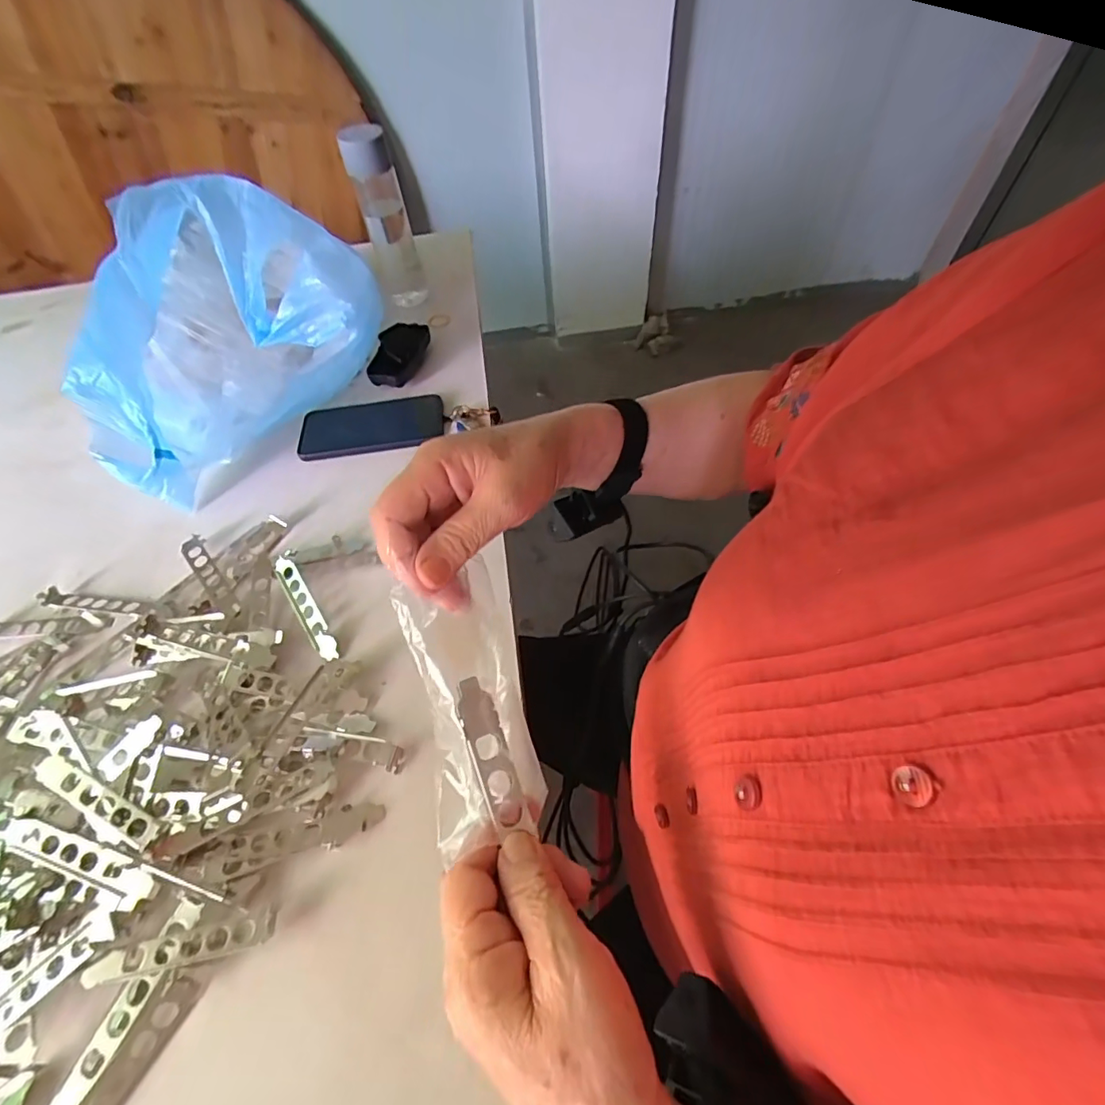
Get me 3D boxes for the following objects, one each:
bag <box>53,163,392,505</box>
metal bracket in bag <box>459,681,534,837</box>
[{"bbox_3d":[-0.370,-0.266,0.569,0.346,0.203,0.269,-36,61,-19],"label":"bag"},{"bbox_3d":[-0.031,0.101,0.255,0.018,0.010,0.077,-18,88,-9],"label":"metal bracket in bag"}]

